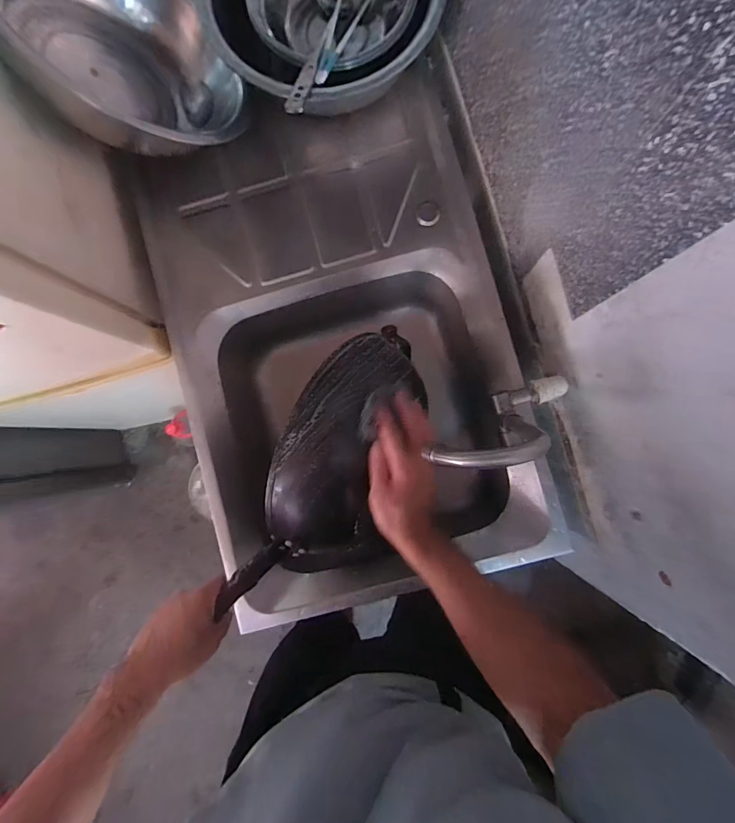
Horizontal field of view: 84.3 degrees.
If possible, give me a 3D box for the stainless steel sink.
[{"bbox_3d":[-0.020,-0.095,0.696,0.531,0.176,0.734,-15,87,1],"label":"stainless steel sink"}]

